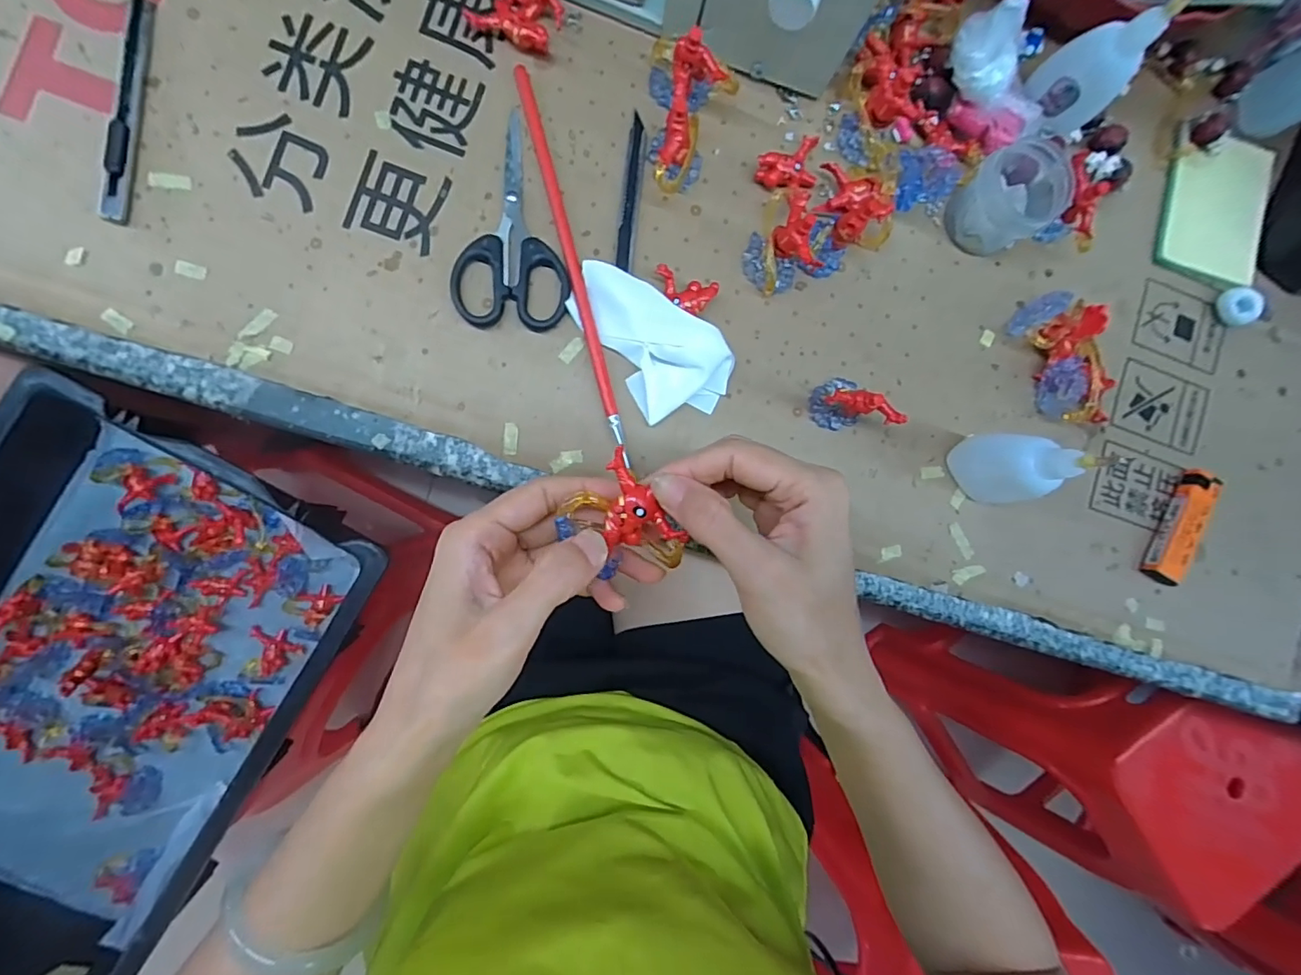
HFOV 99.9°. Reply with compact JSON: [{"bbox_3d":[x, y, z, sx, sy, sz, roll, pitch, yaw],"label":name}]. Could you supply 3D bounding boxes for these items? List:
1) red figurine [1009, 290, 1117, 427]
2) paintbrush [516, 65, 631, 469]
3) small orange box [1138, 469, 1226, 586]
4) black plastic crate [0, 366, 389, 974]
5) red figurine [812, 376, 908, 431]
[{"bbox_3d":[0.274,-0.084,0.355,0.068,0.028,0.085,-11,90,-8],"label":"red figurine"},{"bbox_3d":[-0.045,-0.131,0.324,0.010,0.012,0.240,-14,91,-7],"label":"paintbrush"},{"bbox_3d":[0.360,0.025,0.370,0.018,0.019,0.085,30,85,-6],"label":"small orange box"},{"bbox_3d":[-0.471,0.165,0.464,0.278,0.091,0.434,30,85,-6],"label":"black plastic crate"},{"bbox_3d":[0.121,-0.049,0.324,0.035,0.051,0.037,-24,92,-7],"label":"red figurine"}]

